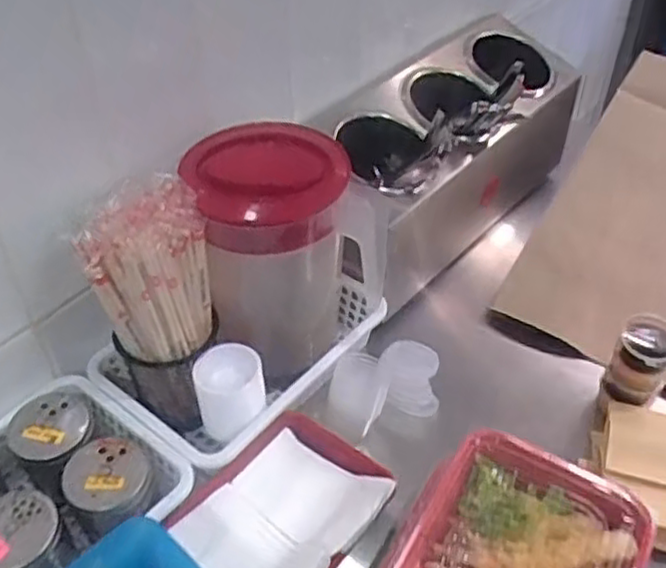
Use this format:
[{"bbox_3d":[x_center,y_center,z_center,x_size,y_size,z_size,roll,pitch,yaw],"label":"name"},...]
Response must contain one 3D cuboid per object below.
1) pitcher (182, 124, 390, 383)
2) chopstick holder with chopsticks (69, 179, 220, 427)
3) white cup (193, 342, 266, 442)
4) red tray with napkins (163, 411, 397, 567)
[{"bbox_3d":[-0.044,-0.022,0.653,0.144,0.209,0.121,-21,47,-20],"label":"pitcher"},{"bbox_3d":[-0.142,0.019,0.594,0.079,0.205,0.080,14,45,15],"label":"chopstick holder with chopsticks"},{"bbox_3d":[-0.087,0.093,0.623,0.058,0.071,0.048,-11,45,-11],"label":"white cup"},{"bbox_3d":[-0.042,0.173,0.562,0.133,0.033,0.164,28,51,27],"label":"red tray with napkins"}]

